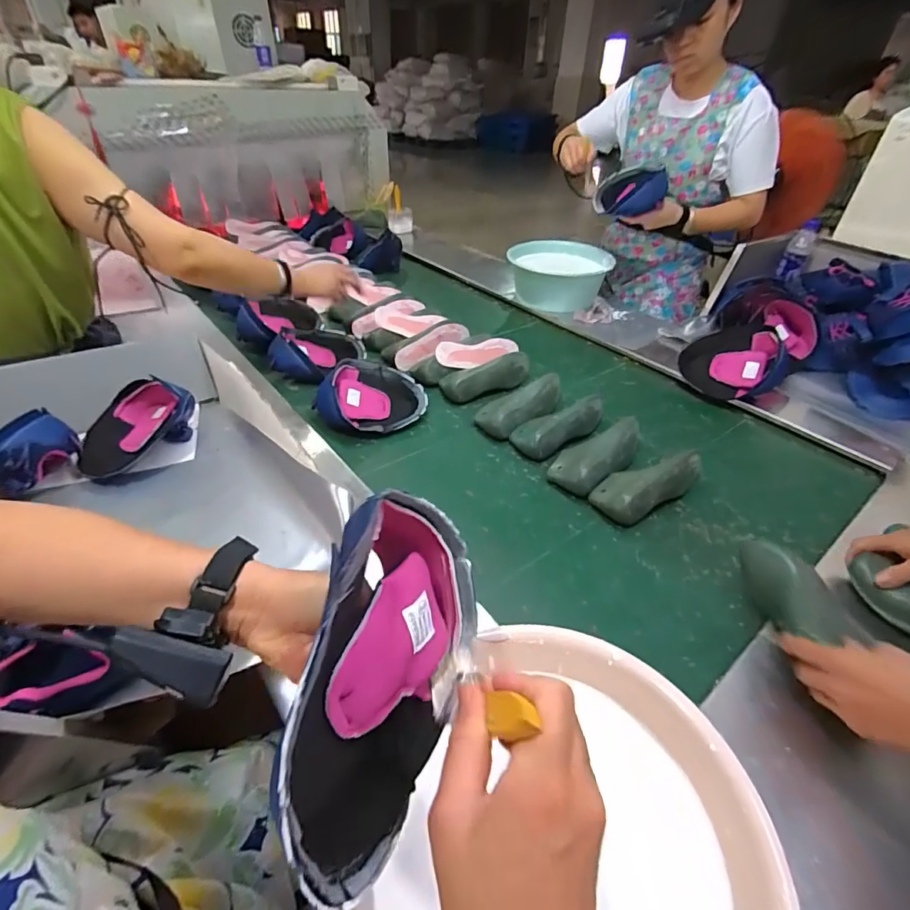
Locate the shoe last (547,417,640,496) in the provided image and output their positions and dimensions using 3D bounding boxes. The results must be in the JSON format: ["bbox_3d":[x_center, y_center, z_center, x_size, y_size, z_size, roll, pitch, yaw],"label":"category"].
[{"bbox_3d":[0.261,-0.004,0.869,0.202,0.071,0.094,-30,50,-33],"label":"shoe last"}]

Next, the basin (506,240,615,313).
[{"bbox_3d":[0.320,-0.560,1.481,0.293,0.135,0.284,2,39,-1],"label":"basin"}]

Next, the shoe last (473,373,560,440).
[{"bbox_3d":[0.136,-0.107,0.983,0.206,0.066,0.099,-25,47,-29],"label":"shoe last"}]

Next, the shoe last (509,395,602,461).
[{"bbox_3d":[0.200,-0.064,0.939,0.212,0.066,0.097,-29,49,-33],"label":"shoe last"}]

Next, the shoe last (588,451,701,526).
[{"bbox_3d":[0.331,0.040,0.810,0.209,0.082,0.091,-21,45,-26],"label":"shoe last"}]

